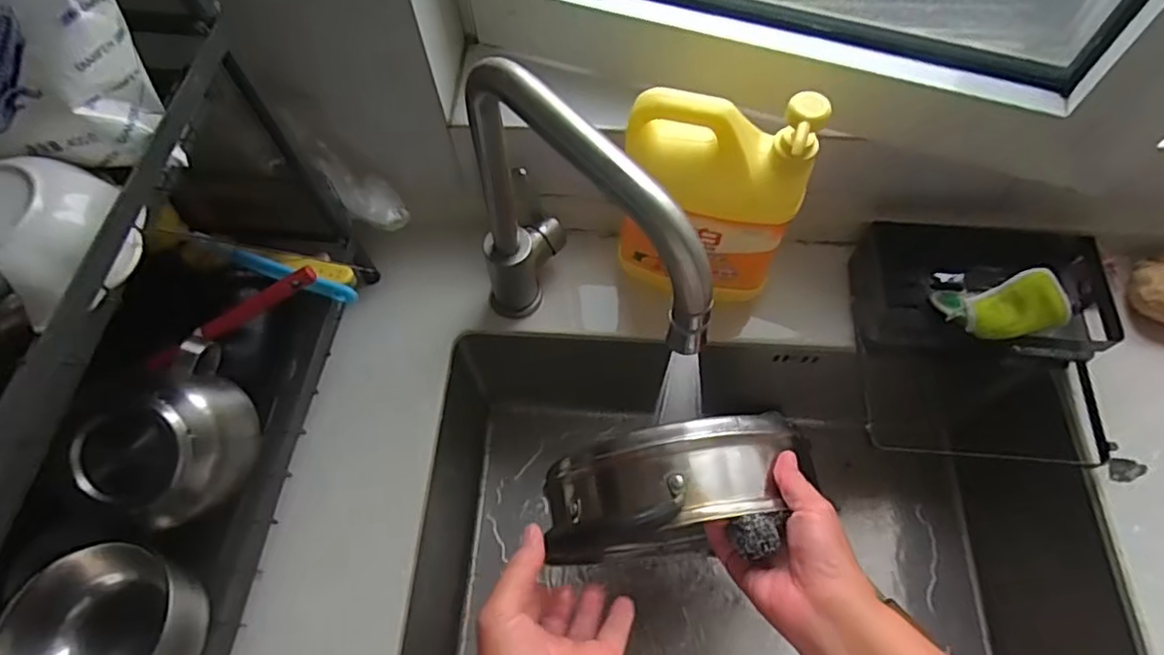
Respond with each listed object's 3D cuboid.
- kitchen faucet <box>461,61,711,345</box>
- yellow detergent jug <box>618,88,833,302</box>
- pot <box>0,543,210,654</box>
[{"bbox_3d":[-0.016,-0.056,0.481,0.075,0.313,0.263,-27,66,-13],"label":"kitchen faucet"},{"bbox_3d":[0.105,-0.104,0.519,0.140,0.203,0.059,10,63,5],"label":"yellow detergent jug"},{"bbox_3d":[-0.319,0.206,0.417,0.110,0.073,0.100,-7,63,-3],"label":"pot"}]

